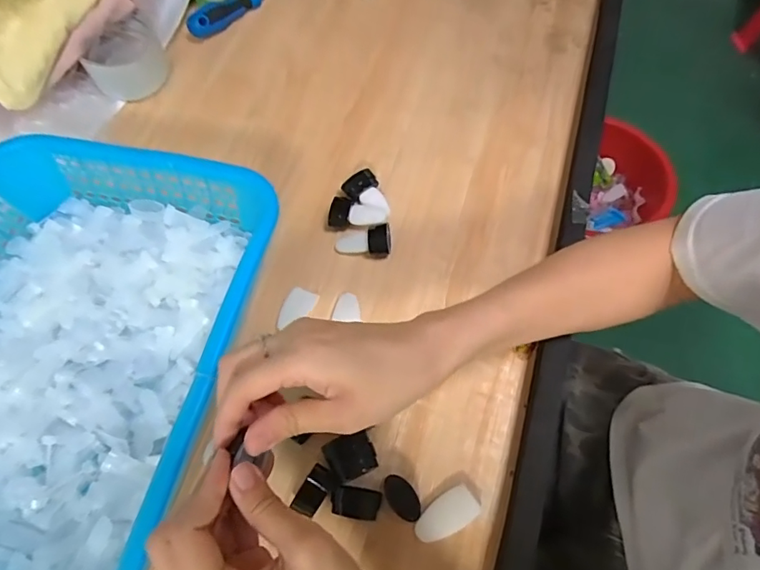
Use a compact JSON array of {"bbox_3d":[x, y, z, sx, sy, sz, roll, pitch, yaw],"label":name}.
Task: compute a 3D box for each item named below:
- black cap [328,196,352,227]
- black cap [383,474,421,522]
[{"bbox_3d":[-0.037,-0.067,0.464,0.020,0.013,0.031,4,63,3],"label":"black cap"},{"bbox_3d":[0.015,0.148,0.349,0.019,0.007,0.032,-37,68,-16],"label":"black cap"}]

